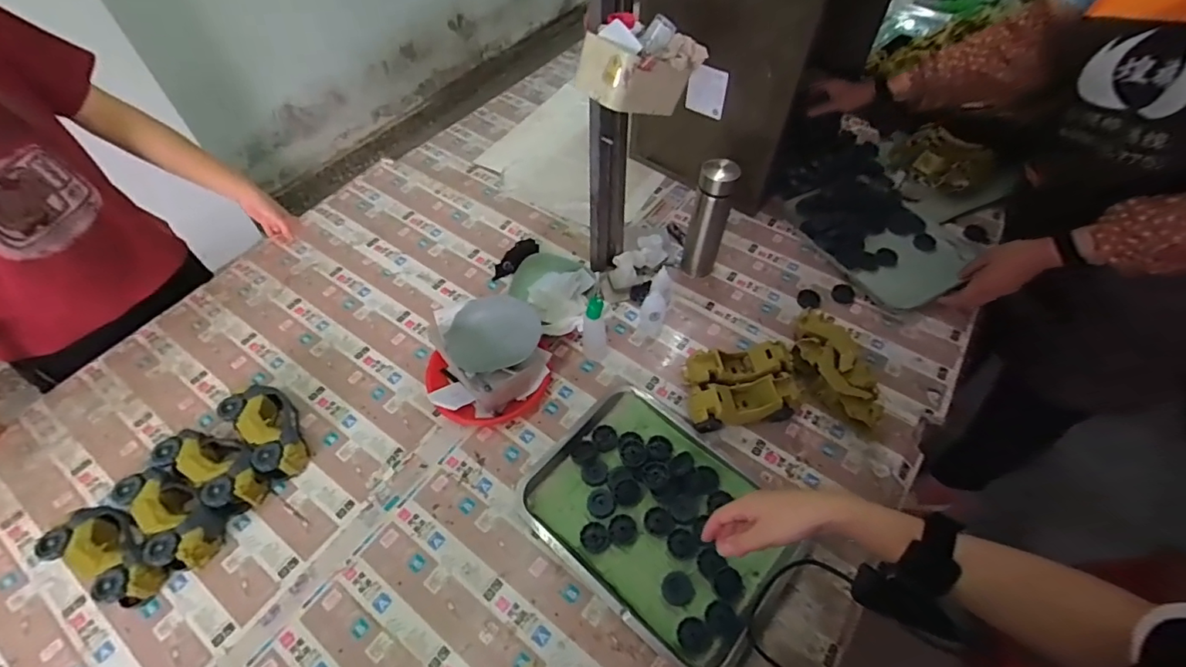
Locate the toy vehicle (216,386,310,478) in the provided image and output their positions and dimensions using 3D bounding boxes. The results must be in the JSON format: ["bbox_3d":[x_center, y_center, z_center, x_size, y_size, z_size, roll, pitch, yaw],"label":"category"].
[{"bbox_3d":[-0.488,0.145,0.782,0.165,0.068,0.081,37,64,24],"label":"toy vehicle"}]

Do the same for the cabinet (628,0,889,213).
[{"bbox_3d":[0.335,-0.598,1.063,0.349,0.409,0.437,32,62,22],"label":"cabinet"}]

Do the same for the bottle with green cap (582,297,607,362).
[{"bbox_3d":[0.002,-0.008,0.829,0.037,0.148,0.033,-4,55,-1],"label":"bottle with green cap"}]

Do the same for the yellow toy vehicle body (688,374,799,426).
[{"bbox_3d":[0.231,0.105,0.786,0.175,0.062,0.057,-10,55,-5],"label":"yellow toy vehicle body"}]

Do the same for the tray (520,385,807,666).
[{"bbox_3d":[0.093,0.247,0.714,0.260,0.025,0.337,-40,63,-23],"label":"tray"}]

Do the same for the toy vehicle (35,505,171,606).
[{"bbox_3d":[-0.643,0.291,0.687,0.164,0.061,0.084,21,58,16],"label":"toy vehicle"}]

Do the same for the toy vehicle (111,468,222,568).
[{"bbox_3d":[-0.579,0.255,0.710,0.165,0.062,0.082,30,61,21],"label":"toy vehicle"}]

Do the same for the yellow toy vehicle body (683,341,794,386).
[{"bbox_3d":[0.228,0.056,0.821,0.170,0.063,0.061,-9,55,-4],"label":"yellow toy vehicle body"}]

